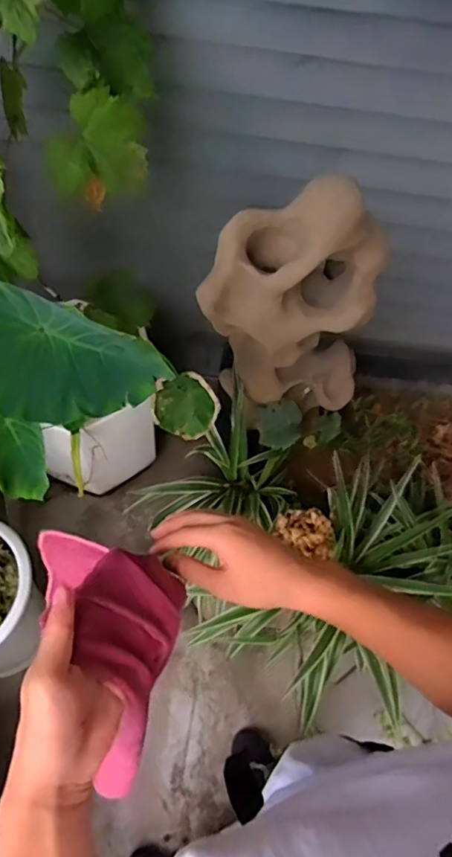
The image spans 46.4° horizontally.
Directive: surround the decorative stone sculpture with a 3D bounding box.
[{"bbox_3d":[0.140,-0.224,1.066,0.362,0.594,0.149,0,59,-5],"label":"decorative stone sculpture"}]

